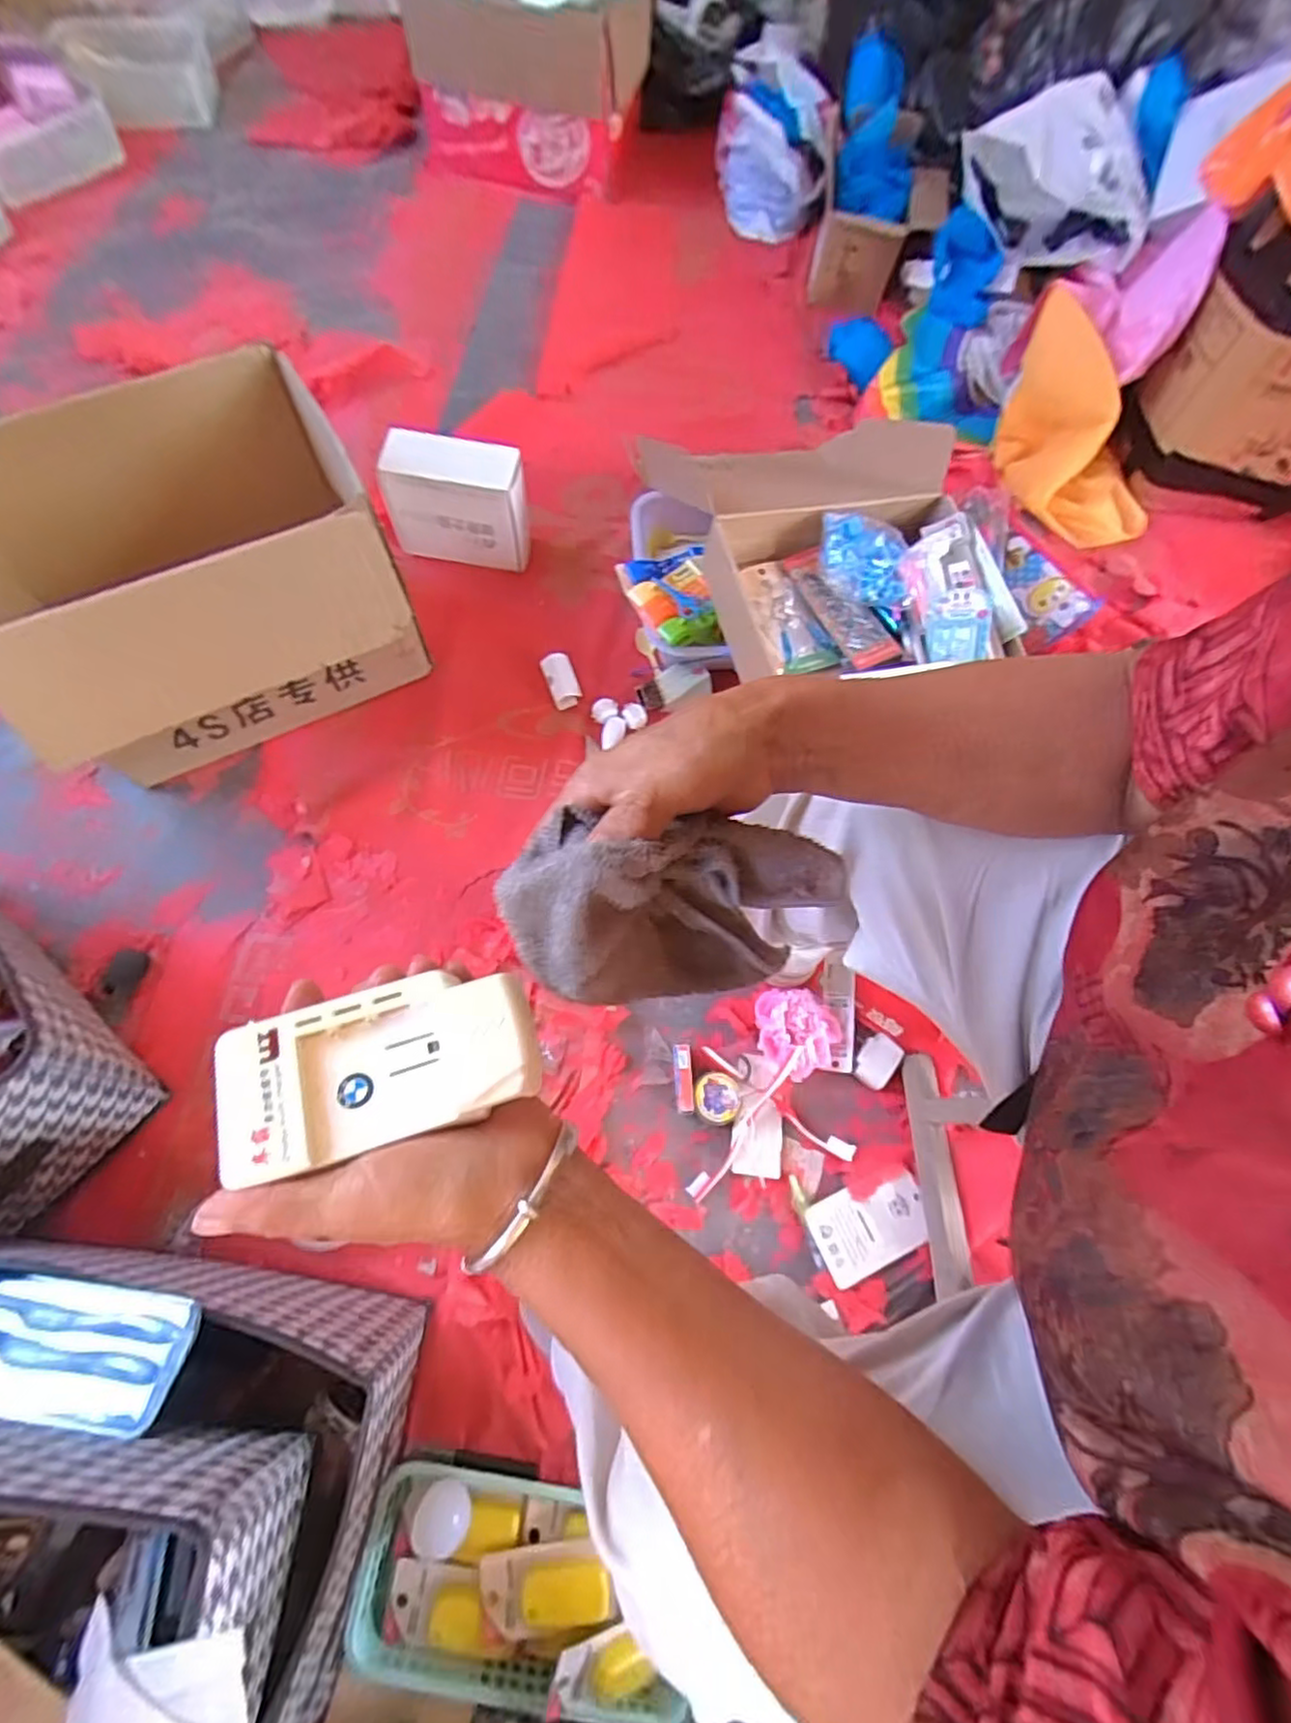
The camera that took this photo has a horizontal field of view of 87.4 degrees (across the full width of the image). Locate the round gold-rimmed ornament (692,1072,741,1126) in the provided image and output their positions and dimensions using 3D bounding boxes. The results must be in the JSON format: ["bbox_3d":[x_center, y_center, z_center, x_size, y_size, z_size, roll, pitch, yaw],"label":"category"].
[{"bbox_3d":[0.074,0.251,0.716,0.048,0.024,0.049,1,67,-3],"label":"round gold-rimmed ornament"}]

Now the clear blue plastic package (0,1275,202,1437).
[{"bbox_3d":[-0.421,0.324,0.456,0.228,0.056,0.068,5,67,-1],"label":"clear blue plastic package"}]

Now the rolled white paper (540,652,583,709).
[{"bbox_3d":[-0.111,-0.243,0.898,0.038,0.022,0.073,-19,70,-11],"label":"rolled white paper"}]

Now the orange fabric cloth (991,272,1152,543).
[{"bbox_3d":[0.692,-0.699,1.100,0.197,0.106,0.382,-9,90,-7],"label":"orange fabric cloth"}]

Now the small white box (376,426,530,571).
[{"bbox_3d":[-0.255,-0.487,0.923,0.188,0.148,0.070,4,67,-1],"label":"small white box"}]

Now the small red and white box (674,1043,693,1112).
[{"bbox_3d":[0.039,0.230,0.717,0.019,0.025,0.068,0,67,-3],"label":"small red and white box"}]

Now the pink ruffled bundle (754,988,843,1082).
[{"bbox_3d":[0.161,0.183,0.741,0.093,0.030,0.086,1,67,-3],"label":"pink ruffled bundle"}]

